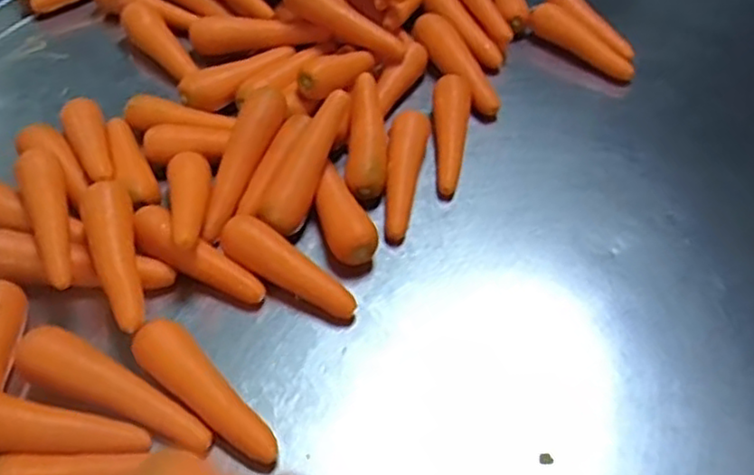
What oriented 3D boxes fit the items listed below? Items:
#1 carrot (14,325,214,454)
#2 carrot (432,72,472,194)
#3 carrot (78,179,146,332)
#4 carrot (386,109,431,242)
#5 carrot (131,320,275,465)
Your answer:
[{"bbox_3d":[-0.225,0.134,0.589,0.190,0.049,0.050,24,55,18],"label":"carrot"},{"bbox_3d":[0.084,-0.119,0.792,0.043,0.032,0.156,3,66,4],"label":"carrot"},{"bbox_3d":[-0.242,0.014,0.638,0.041,0.041,0.157,-14,52,-13],"label":"carrot"},{"bbox_3d":[0.028,-0.073,0.752,0.043,0.041,0.152,8,52,6],"label":"carrot"},{"bbox_3d":[-0.147,0.133,0.588,0.158,0.044,0.046,38,60,26],"label":"carrot"}]

